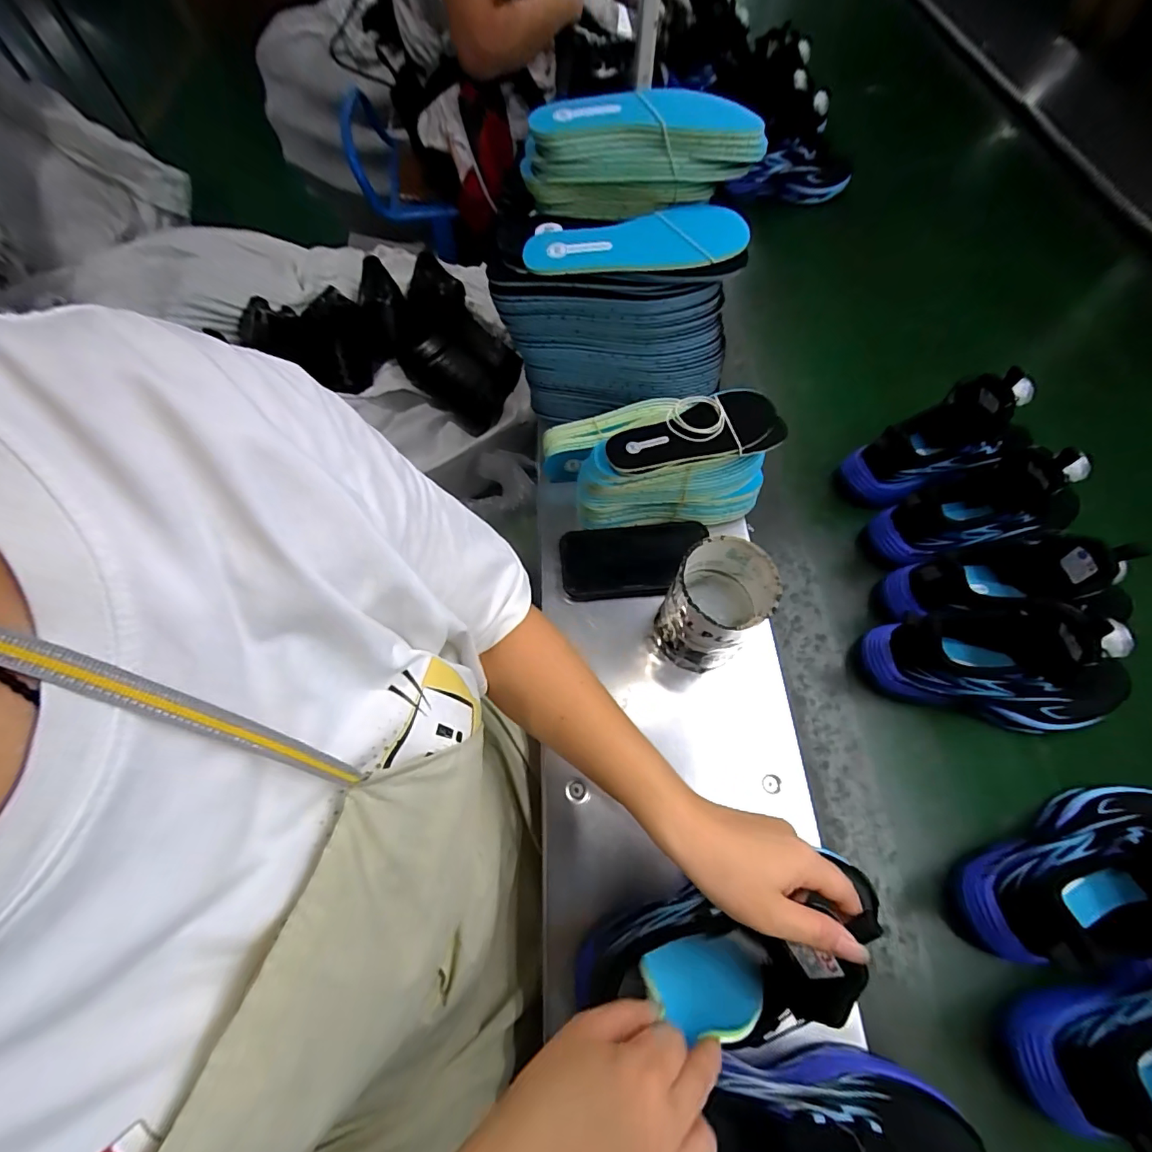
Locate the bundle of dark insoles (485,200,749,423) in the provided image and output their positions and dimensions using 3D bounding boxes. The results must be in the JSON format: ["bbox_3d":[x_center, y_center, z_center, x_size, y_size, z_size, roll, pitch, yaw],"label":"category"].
[{"bbox_3d":[0.042,-0.268,0.529,0.243,0.185,0.089,-3,66,1],"label":"bundle of dark insoles"}]

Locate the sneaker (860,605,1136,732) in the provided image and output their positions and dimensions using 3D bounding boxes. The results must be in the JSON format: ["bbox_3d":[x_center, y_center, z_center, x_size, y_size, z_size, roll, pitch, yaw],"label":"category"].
[{"bbox_3d":[0.398,0.069,0.438,0.228,0.128,0.101,13,67,8],"label":"sneaker"}]

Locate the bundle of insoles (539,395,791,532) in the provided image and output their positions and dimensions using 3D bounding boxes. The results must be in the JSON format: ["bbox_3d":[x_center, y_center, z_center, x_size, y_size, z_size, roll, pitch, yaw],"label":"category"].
[{"bbox_3d":[0.085,-0.134,0.522,0.231,0.102,0.131,-8,66,-1],"label":"bundle of insoles"}]

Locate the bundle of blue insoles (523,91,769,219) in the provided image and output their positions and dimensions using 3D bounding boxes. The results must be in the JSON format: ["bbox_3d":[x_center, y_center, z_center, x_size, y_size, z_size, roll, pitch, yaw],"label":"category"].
[{"bbox_3d":[0.060,-0.389,0.454,0.216,0.077,0.066,2,66,4],"label":"bundle of blue insoles"}]

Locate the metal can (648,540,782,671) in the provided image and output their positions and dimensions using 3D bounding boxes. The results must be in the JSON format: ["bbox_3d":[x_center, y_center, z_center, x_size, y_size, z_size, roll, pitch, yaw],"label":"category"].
[{"bbox_3d":[0.122,0.029,0.442,0.075,0.111,0.089,28,70,14],"label":"metal can"}]

